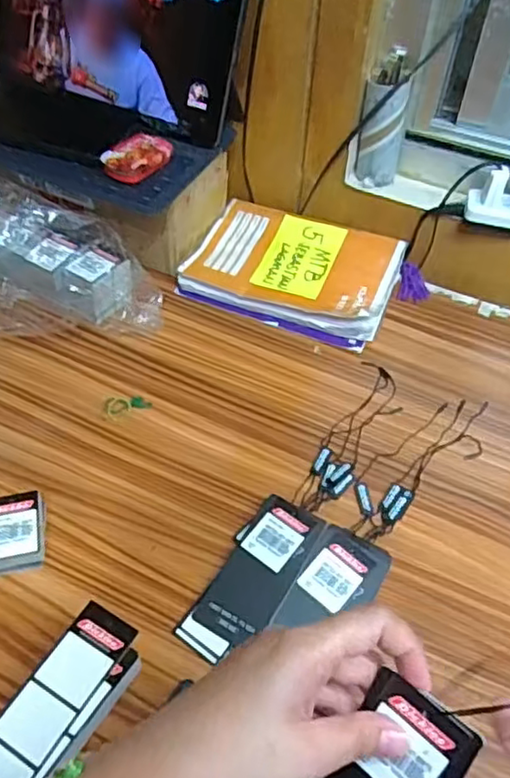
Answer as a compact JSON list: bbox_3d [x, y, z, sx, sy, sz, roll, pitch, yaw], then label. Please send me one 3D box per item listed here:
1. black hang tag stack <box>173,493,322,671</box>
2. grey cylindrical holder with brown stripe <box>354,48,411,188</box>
[{"bbox_3d":[-0.001,0.133,0.451,0.053,0.018,0.121,25,53,18],"label":"black hang tag stack"},{"bbox_3d":[0.127,-0.264,0.630,0.042,0.117,0.039,11,50,7],"label":"grey cylindrical holder with brown stripe"}]

